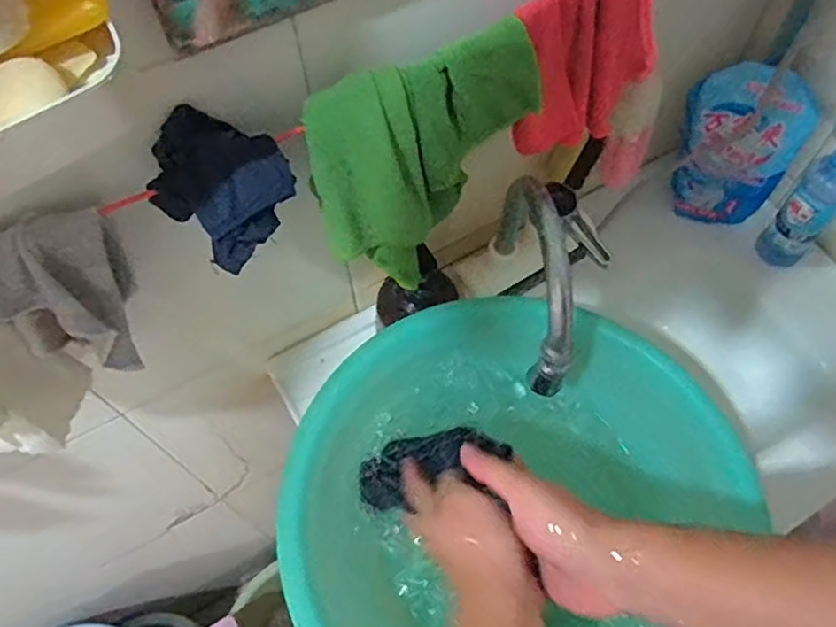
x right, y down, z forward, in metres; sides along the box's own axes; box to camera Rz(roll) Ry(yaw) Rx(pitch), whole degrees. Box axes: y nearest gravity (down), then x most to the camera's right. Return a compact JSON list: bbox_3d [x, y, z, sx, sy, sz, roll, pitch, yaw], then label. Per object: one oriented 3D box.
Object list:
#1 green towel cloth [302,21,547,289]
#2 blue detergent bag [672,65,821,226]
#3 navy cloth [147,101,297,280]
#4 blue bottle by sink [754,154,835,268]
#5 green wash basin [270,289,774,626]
[{"bbox_3d":[0.008,-0.105,0.463,0.168,0.162,0.034,-28,47,-15],"label":"green towel cloth"},{"bbox_3d":[0.348,-0.191,0.703,0.118,0.176,0.060,18,49,14],"label":"blue detergent bag"},{"bbox_3d":[-0.119,-0.076,0.407,0.073,0.077,0.072,40,70,20],"label":"navy cloth"},{"bbox_3d":[0.409,-0.111,0.673,0.049,0.148,0.047,-41,68,-18],"label":"blue bottle by sink"},{"bbox_3d":[0.072,0.160,0.534,0.336,0.131,0.344,-1,62,2],"label":"green wash basin"}]

